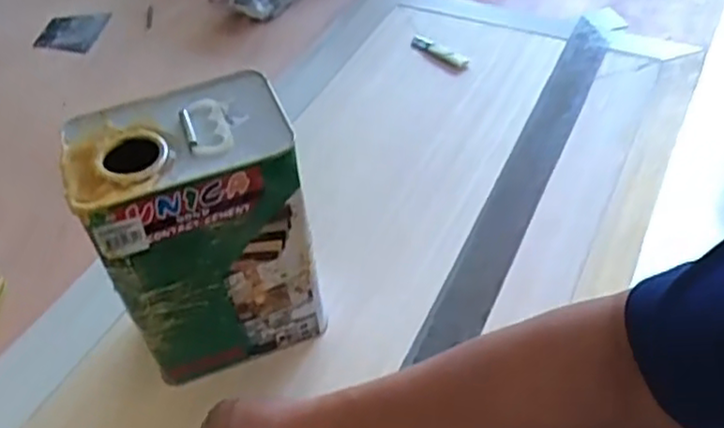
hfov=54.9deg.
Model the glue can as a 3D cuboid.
[{"bbox_3d":[-0.128,0.022,0.587,0.158,0.232,0.108,-17,46,-10],"label":"glue can"}]

